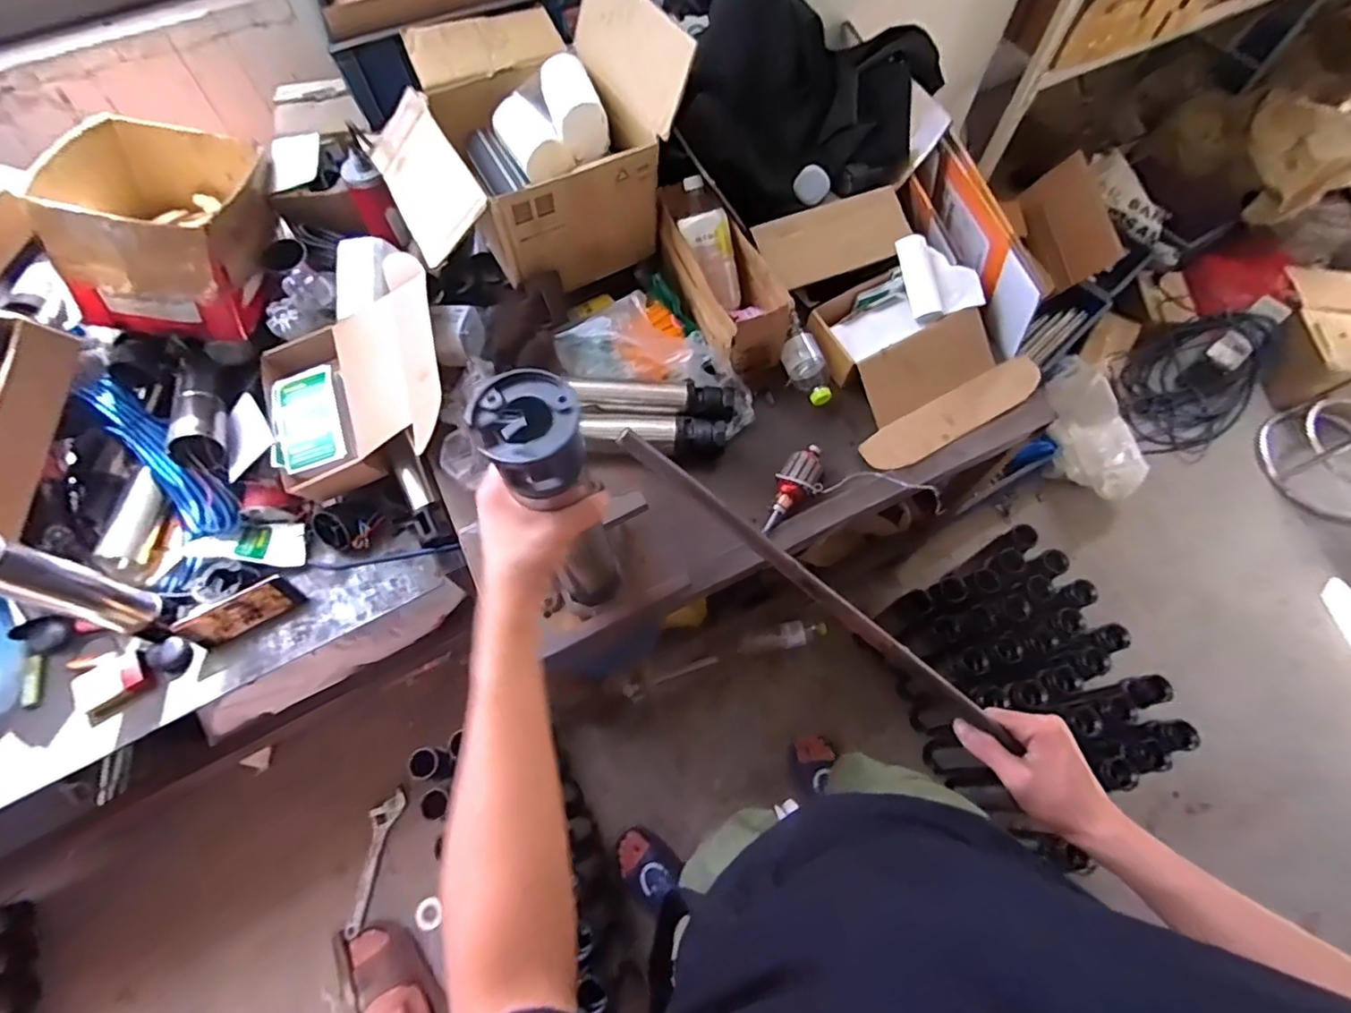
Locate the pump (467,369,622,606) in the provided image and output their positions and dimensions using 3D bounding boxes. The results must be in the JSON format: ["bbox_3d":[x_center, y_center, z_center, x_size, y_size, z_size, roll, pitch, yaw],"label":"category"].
[{"bbox_3d":[-0.093,0.017,0.551,0.069,0.346,0.072,-1,62,3],"label":"pump"}]

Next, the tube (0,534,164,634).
[{"bbox_3d":[-0.827,0.112,0.805,0.063,0.244,0.065,16,66,7],"label":"tube"}]

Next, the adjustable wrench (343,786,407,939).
[{"bbox_3d":[-0.678,0.778,1.314,0.065,0.021,0.284,11,65,4],"label":"adjustable wrench"}]

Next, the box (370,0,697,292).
[{"bbox_3d":[-0.250,-0.596,0.911,0.418,0.232,0.436,-26,68,-12],"label":"box"}]

